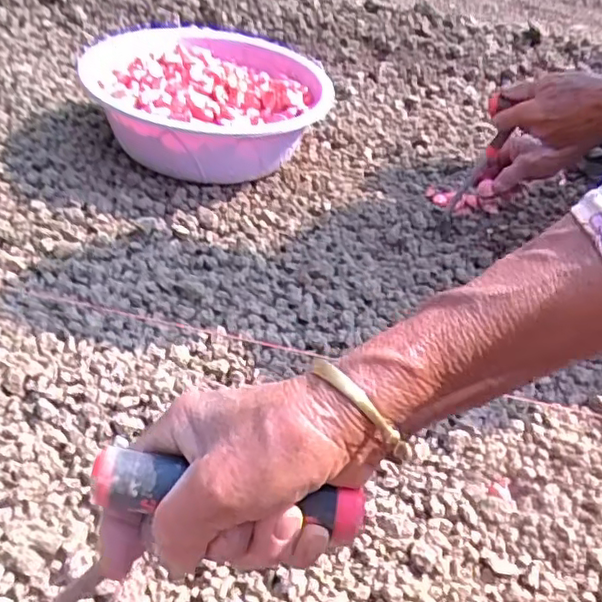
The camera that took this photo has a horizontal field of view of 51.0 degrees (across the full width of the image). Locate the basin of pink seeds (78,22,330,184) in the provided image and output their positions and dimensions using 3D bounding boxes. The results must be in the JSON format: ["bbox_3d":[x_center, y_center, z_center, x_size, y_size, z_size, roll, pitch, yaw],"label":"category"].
[{"bbox_3d":[-0.147,-0.309,1.016,0.356,0.126,0.375,5,40,-4],"label":"basin of pink seeds"}]

